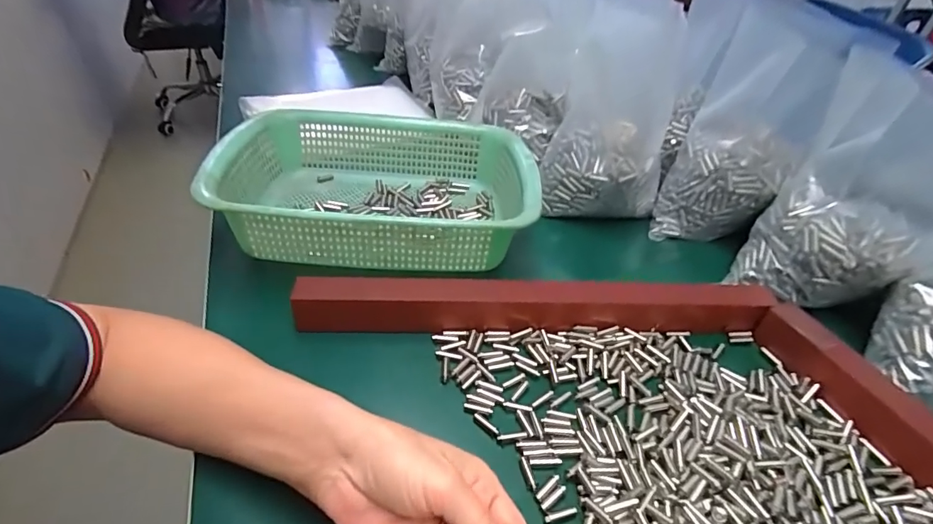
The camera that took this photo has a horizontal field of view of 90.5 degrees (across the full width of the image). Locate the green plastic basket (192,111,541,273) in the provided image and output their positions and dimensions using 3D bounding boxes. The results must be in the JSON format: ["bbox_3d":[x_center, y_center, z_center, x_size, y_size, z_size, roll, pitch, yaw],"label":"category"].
[{"bbox_3d":[-0.083,-0.078,0.478,0.296,0.085,0.223,1,41,-2],"label":"green plastic basket"}]

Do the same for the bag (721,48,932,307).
[{"bbox_3d":[0.336,-0.047,0.386,0.076,0.179,0.134,-32,52,-33],"label":"bag"}]

